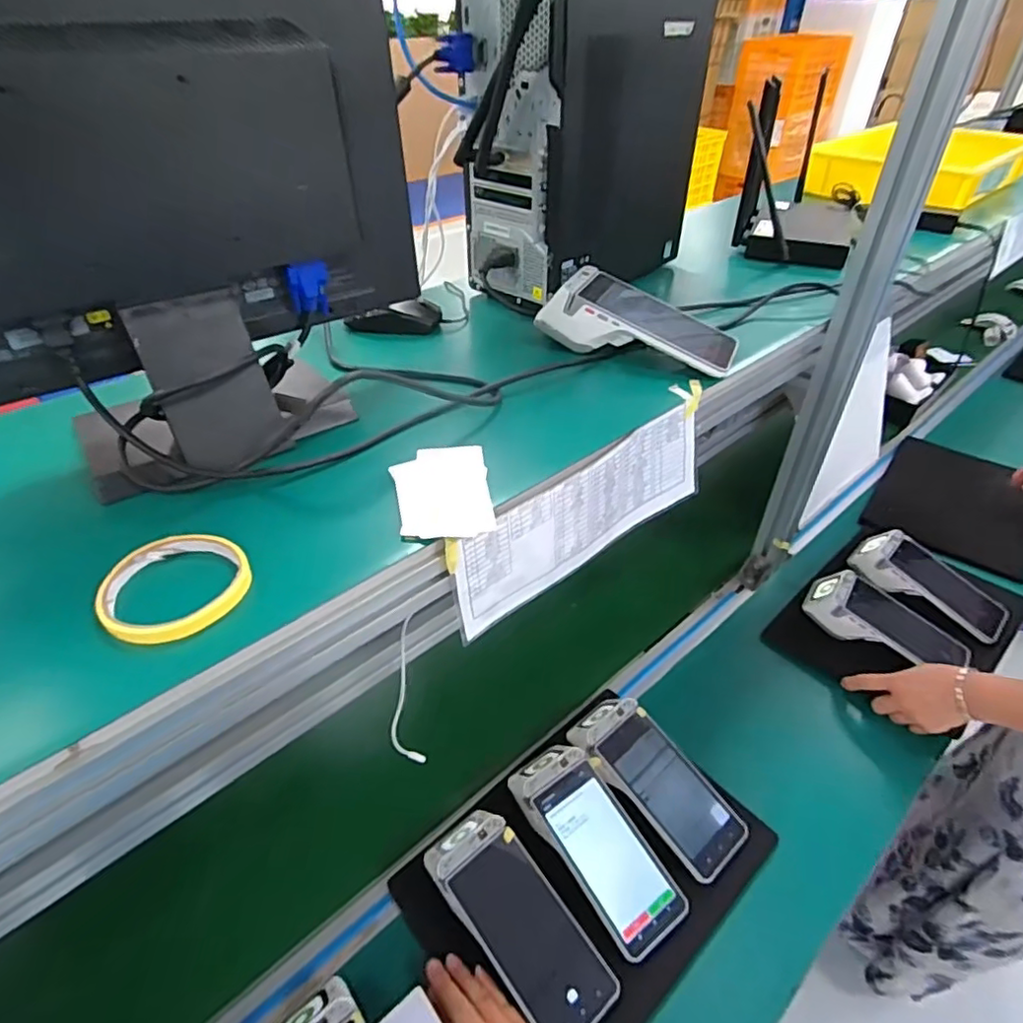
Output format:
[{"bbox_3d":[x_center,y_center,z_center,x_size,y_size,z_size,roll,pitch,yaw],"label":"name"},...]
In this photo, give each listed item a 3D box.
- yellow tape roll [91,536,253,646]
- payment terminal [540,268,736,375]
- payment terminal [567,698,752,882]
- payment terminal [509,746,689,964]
[{"bbox_3d":[-0.218,0.047,0.388,0.085,0.015,0.084,0,40,0],"label":"yellow tape roll"},{"bbox_3d":[0.136,-0.205,0.636,0.201,0.060,0.094,18,44,20],"label":"payment terminal"},{"bbox_3d":[0.162,0.303,0.682,0.089,0.041,0.204,-33,66,-33],"label":"payment terminal"},{"bbox_3d":[0.087,0.346,0.637,0.088,0.047,0.206,-27,62,-28],"label":"payment terminal"}]

